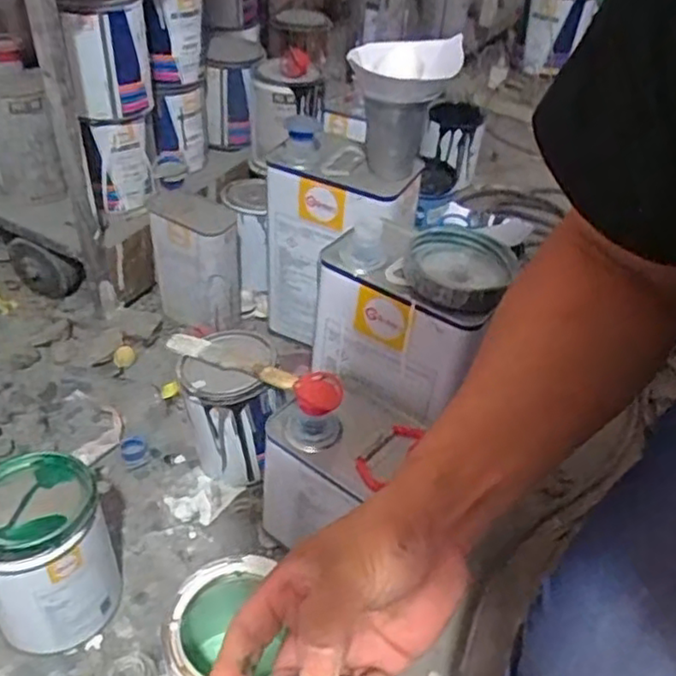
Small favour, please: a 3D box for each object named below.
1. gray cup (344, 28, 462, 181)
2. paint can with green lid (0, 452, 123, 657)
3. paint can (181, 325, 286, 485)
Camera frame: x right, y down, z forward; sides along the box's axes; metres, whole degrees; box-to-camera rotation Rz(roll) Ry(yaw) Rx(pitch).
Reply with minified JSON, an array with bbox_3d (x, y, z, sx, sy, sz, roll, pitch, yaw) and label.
[{"bbox_3d":[0.064,-0.232,0.713,0.102,0.124,0.108,2,41,-2],"label":"gray cup"},{"bbox_3d":[-0.246,0.182,0.571,0.102,0.139,0.102,2,41,-2],"label":"paint can with green lid"},{"bbox_3d":[-0.113,0.071,0.716,0.093,0.129,0.100,-8,43,-13],"label":"paint can"}]

